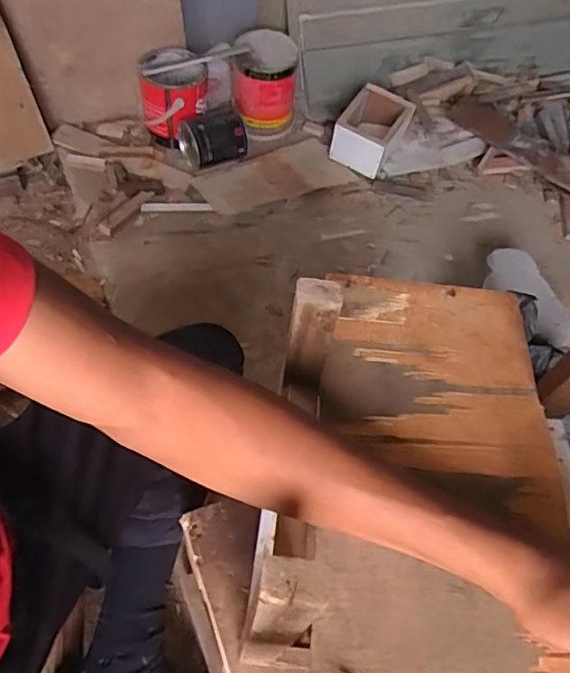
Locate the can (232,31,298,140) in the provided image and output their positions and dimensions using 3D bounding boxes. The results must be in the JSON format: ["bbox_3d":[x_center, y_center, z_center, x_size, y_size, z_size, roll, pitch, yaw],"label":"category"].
[{"bbox_3d":[-0.050,-0.583,1.306,0.148,0.188,0.135,6,56,-3],"label":"can"}]

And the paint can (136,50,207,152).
[{"bbox_3d":[-0.250,-0.536,1.262,0.151,0.144,0.146,-4,57,-9],"label":"paint can"}]

